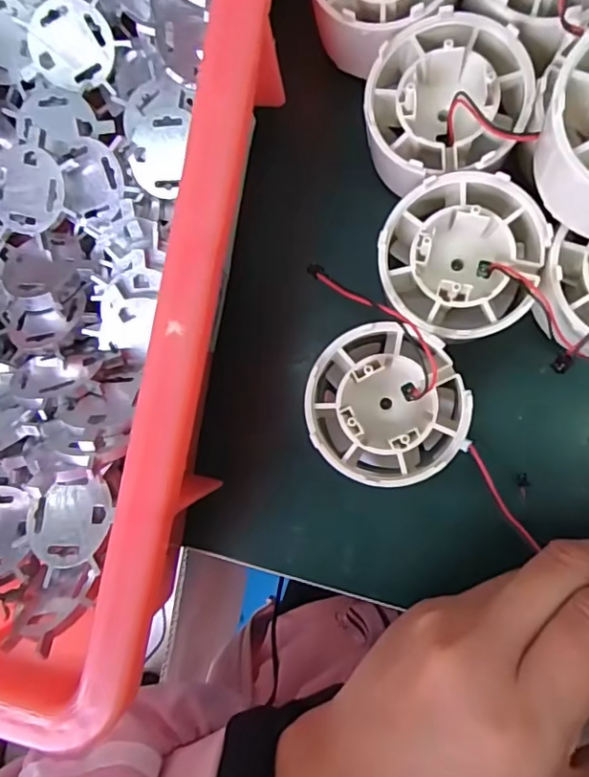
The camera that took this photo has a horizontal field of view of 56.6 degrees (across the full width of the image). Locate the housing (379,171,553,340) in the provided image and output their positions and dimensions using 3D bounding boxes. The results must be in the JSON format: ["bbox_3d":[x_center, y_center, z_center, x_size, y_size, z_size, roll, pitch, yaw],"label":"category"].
[{"bbox_3d":[0.055,-0.042,0.188,0.049,0.036,0.050,0,89,9],"label":"housing"}]

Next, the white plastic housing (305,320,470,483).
[{"bbox_3d":[0.032,0.005,0.190,0.050,0.038,0.049,3,90,9],"label":"white plastic housing"}]

